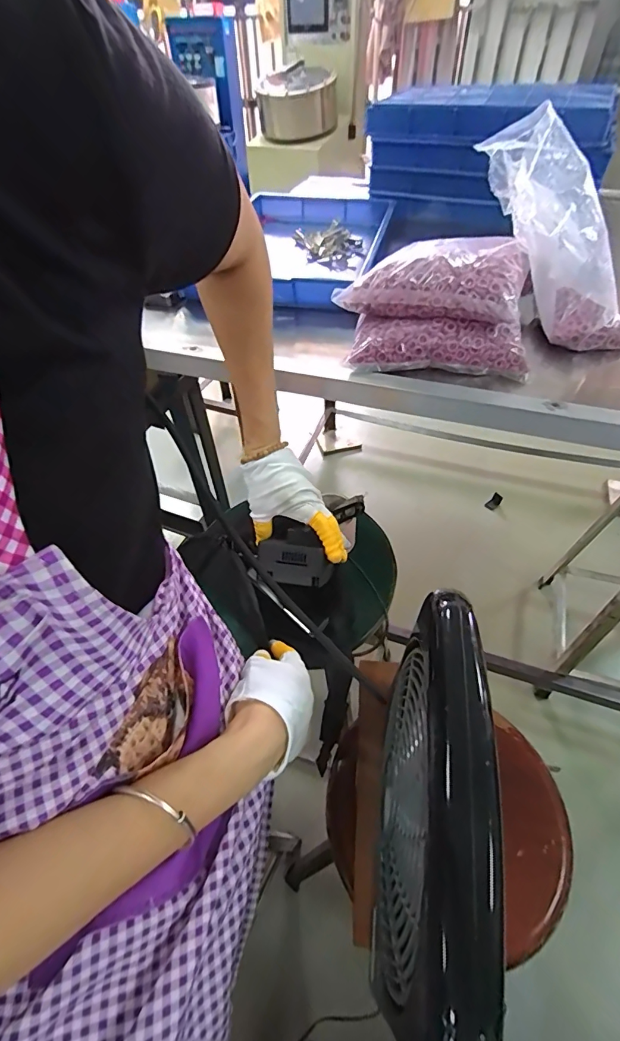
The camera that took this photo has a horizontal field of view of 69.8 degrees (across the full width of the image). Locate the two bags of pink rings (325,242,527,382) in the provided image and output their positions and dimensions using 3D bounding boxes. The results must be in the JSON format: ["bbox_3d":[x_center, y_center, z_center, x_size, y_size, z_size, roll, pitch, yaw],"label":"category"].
[{"bbox_3d":[0.141,-0.238,0.508,0.211,0.120,0.086,5,49,7],"label":"two bags of pink rings"}]

